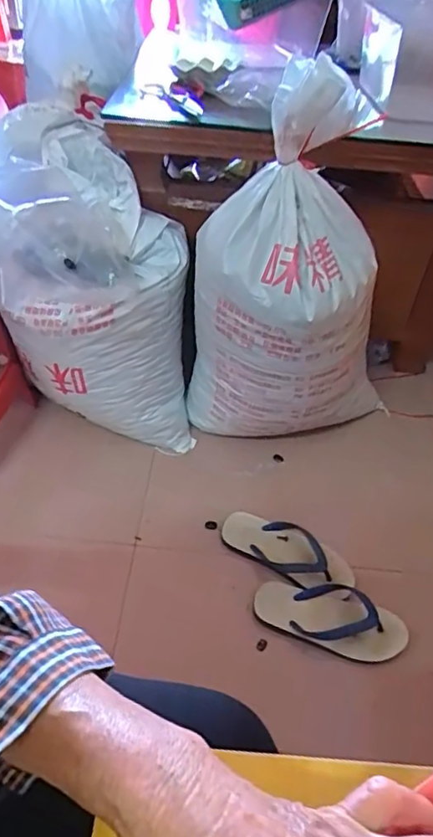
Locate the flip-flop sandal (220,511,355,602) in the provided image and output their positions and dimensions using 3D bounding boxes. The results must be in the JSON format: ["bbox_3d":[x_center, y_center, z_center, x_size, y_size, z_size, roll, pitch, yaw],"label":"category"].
[{"bbox_3d":[0.122,0.227,0.965,0.241,0.034,0.097,25,47,20],"label":"flip-flop sandal"}]

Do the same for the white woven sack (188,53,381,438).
[{"bbox_3d":[0.130,-0.225,0.994,0.286,0.633,0.264,-26,51,-28],"label":"white woven sack"}]

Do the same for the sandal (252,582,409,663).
[{"bbox_3d":[0.179,0.314,0.881,0.234,0.038,0.096,12,44,8],"label":"sandal"}]

